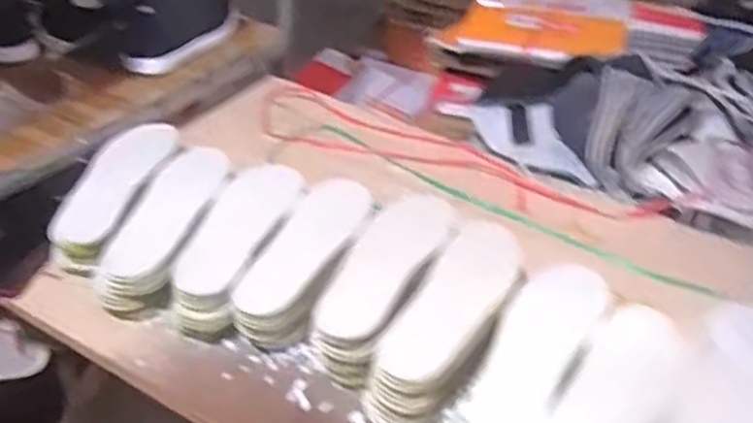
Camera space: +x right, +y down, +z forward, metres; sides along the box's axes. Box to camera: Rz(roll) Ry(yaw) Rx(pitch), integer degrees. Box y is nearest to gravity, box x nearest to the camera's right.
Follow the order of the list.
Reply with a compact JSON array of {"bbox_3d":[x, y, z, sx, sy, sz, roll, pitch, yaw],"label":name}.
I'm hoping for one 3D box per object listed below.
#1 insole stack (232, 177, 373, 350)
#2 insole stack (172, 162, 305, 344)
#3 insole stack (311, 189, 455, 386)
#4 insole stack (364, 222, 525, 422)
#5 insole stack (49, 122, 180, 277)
[{"bbox_3d":[-0.074,0.059,0.820,0.090,0.081,0.258,17,37,12],"label":"insole stack"},{"bbox_3d":[-0.159,0.034,0.839,0.087,0.066,0.267,15,37,10],"label":"insole stack"},{"bbox_3d":[0.010,0.074,0.783,0.101,0.072,0.260,20,38,16],"label":"insole stack"},{"bbox_3d":[0.085,0.121,0.750,0.092,0.101,0.260,23,39,19],"label":"insole stack"},{"bbox_3d":[-0.325,-0.021,0.900,0.088,0.071,0.256,11,36,3],"label":"insole stack"}]

